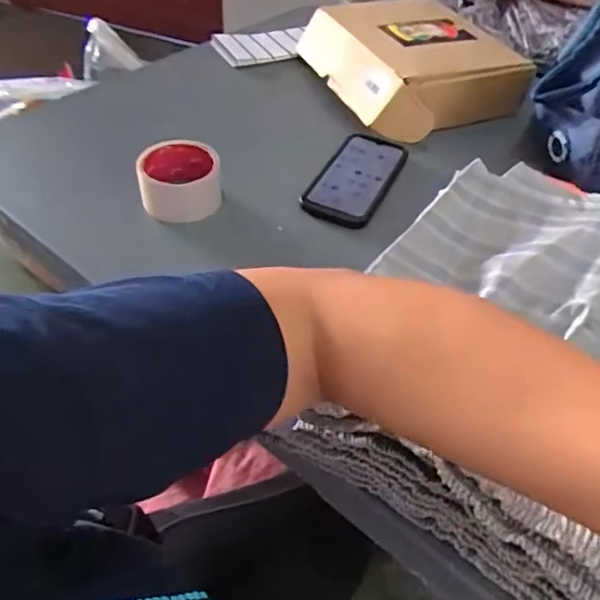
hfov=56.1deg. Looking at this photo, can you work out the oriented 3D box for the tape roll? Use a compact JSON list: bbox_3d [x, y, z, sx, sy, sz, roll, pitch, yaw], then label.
[{"bbox_3d":[-0.131,-0.130,0.625,0.083,0.067,0.083,-4,47,-7],"label":"tape roll"}]

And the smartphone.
[{"bbox_3d":[0.067,-0.146,0.673,0.087,0.018,0.160,22,49,17],"label":"smartphone"}]

